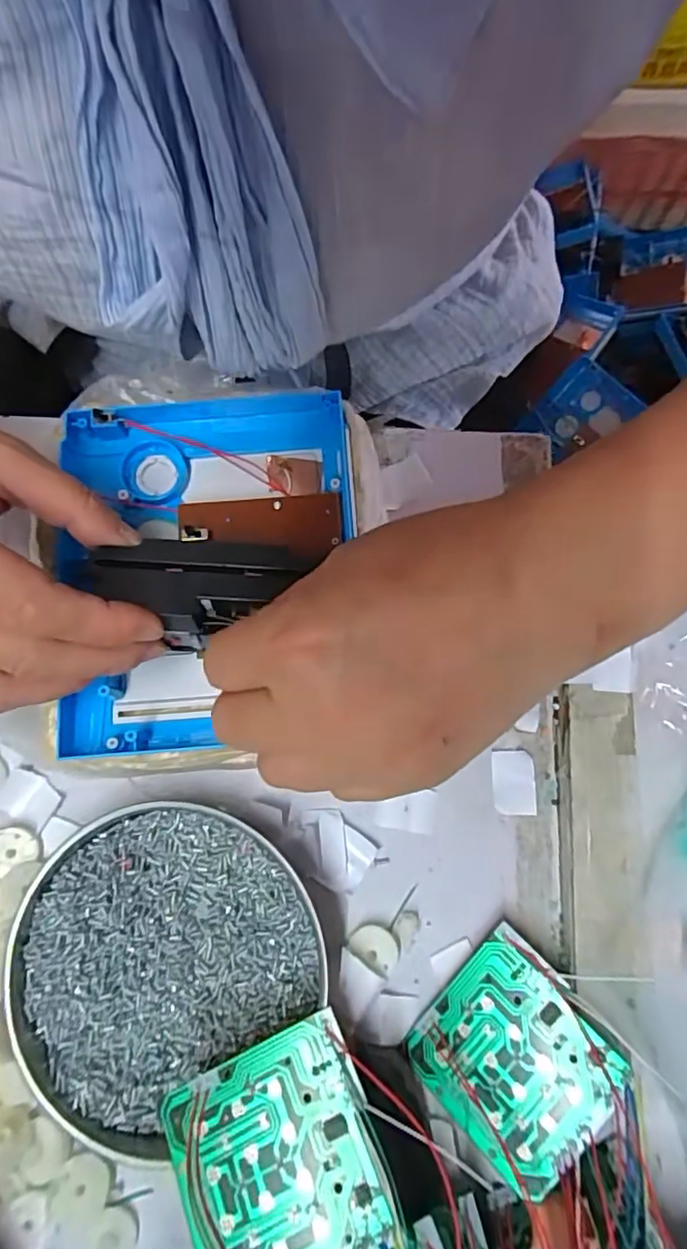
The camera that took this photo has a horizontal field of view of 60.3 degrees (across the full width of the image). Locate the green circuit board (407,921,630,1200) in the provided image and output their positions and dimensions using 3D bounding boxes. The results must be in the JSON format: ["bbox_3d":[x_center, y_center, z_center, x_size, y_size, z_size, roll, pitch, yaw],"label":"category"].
[{"bbox_3d":[0.072,0.182,0.249,0.070,0.005,0.075,39,89,24],"label":"green circuit board"}]

